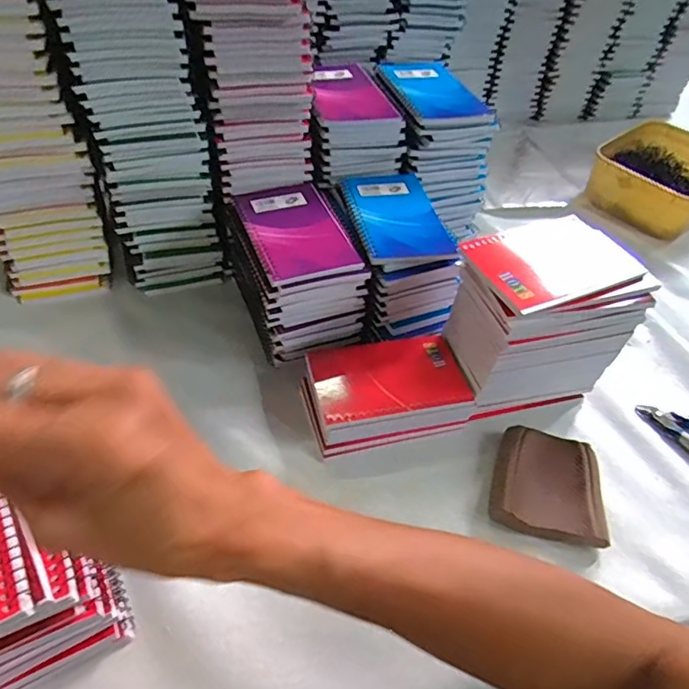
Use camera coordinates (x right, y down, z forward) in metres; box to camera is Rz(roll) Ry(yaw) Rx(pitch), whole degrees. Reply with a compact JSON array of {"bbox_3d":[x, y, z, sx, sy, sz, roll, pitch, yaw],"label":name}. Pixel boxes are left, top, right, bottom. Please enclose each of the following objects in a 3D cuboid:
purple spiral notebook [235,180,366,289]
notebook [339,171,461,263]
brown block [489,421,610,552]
[{"bbox_3d":[-0.042,-0.103,0.472,0.083,0.009,0.124,-14,50,-19],"label":"purple spiral notebook"},{"bbox_3d":[0.050,-0.122,0.492,0.082,0.009,0.134,-7,48,-14],"label":"notebook"},{"bbox_3d":[0.164,0.114,0.431,0.085,0.022,0.090,16,47,8],"label":"brown block"}]

